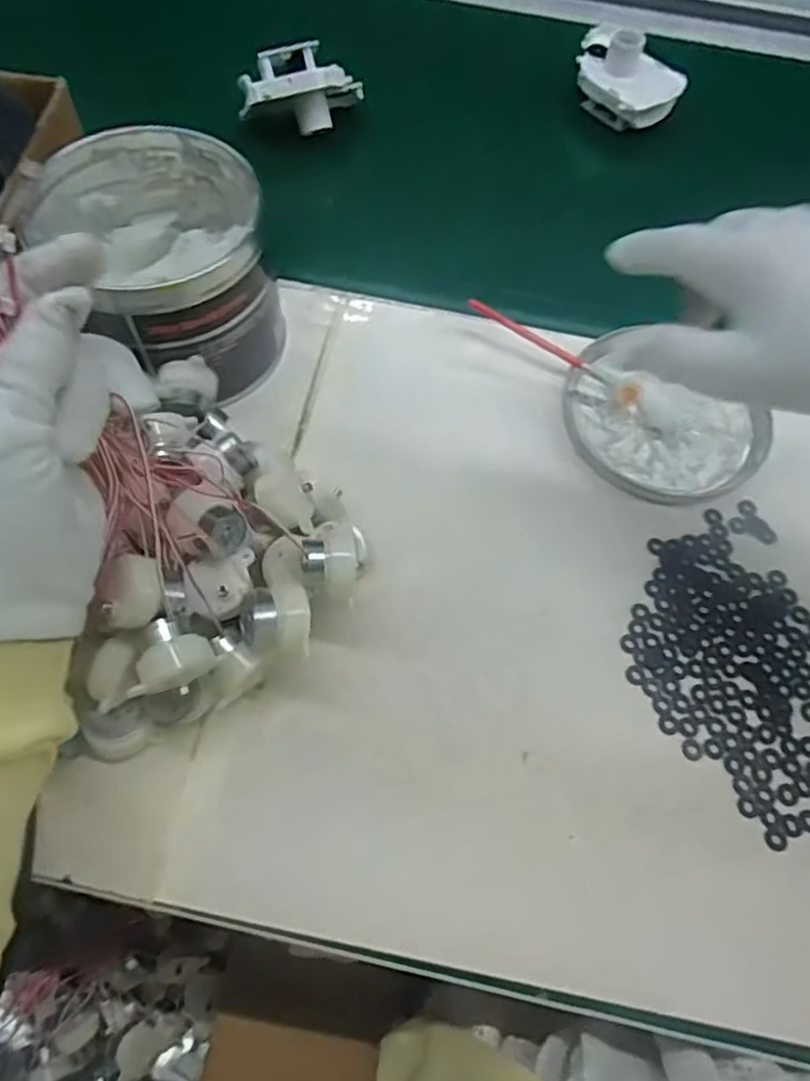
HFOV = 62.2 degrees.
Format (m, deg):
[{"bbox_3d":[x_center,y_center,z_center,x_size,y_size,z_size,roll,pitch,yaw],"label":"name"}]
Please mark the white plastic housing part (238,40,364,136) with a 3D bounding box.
[{"bbox_3d":[-0.082,-0.354,0.529,0.098,0.054,0.034,-24,68,-14],"label":"white plastic housing part"}]

